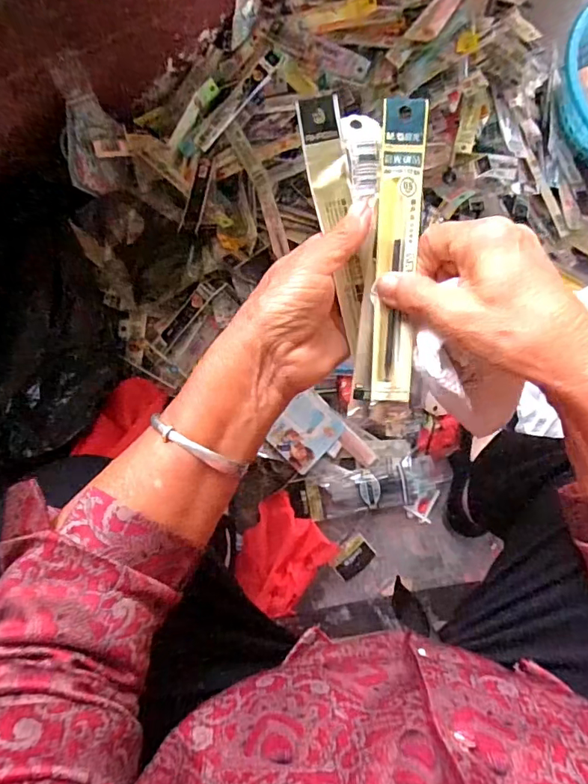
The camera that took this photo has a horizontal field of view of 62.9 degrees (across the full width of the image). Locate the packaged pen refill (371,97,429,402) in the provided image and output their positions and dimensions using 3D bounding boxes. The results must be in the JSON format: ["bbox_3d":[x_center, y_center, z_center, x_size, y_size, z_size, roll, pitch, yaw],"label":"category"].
[{"bbox_3d":[0.061,-0.082,0.286,0.025,0.005,0.174,2,94,0],"label":"packaged pen refill"}]

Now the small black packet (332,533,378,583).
[{"bbox_3d":[0.089,0.248,0.722,0.062,0.008,0.043,-38,85,-6],"label":"small black packet"}]

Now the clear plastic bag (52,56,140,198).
[{"bbox_3d":[-0.288,-0.368,0.679,0.078,0.066,0.174,-15,104,-3],"label":"clear plastic bag"}]

